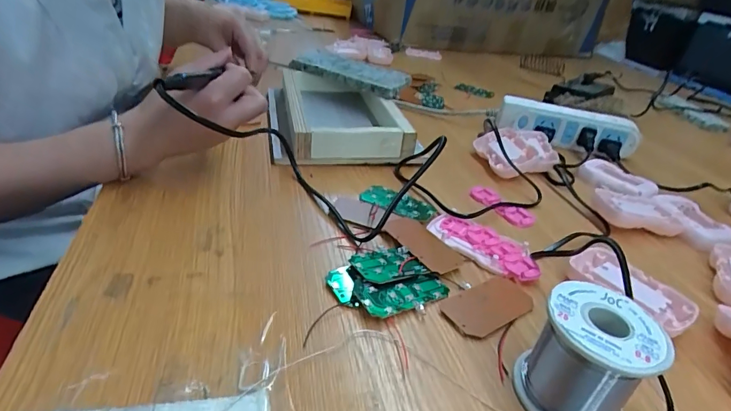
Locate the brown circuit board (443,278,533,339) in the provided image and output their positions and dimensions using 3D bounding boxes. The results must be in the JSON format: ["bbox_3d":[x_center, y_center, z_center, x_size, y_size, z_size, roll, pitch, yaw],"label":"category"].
[{"bbox_3d":[0.093,0.073,0.319,0.073,0.004,0.039,-14,38,-31],"label":"brown circuit board"}]

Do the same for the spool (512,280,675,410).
[{"bbox_3d":[0.126,0.089,0.246,0.059,0.064,0.055,6,32,-4],"label":"spool"}]

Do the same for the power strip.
[{"bbox_3d":[0.289,-0.116,0.619,0.188,0.044,0.038,13,32,9],"label":"power strip"}]

